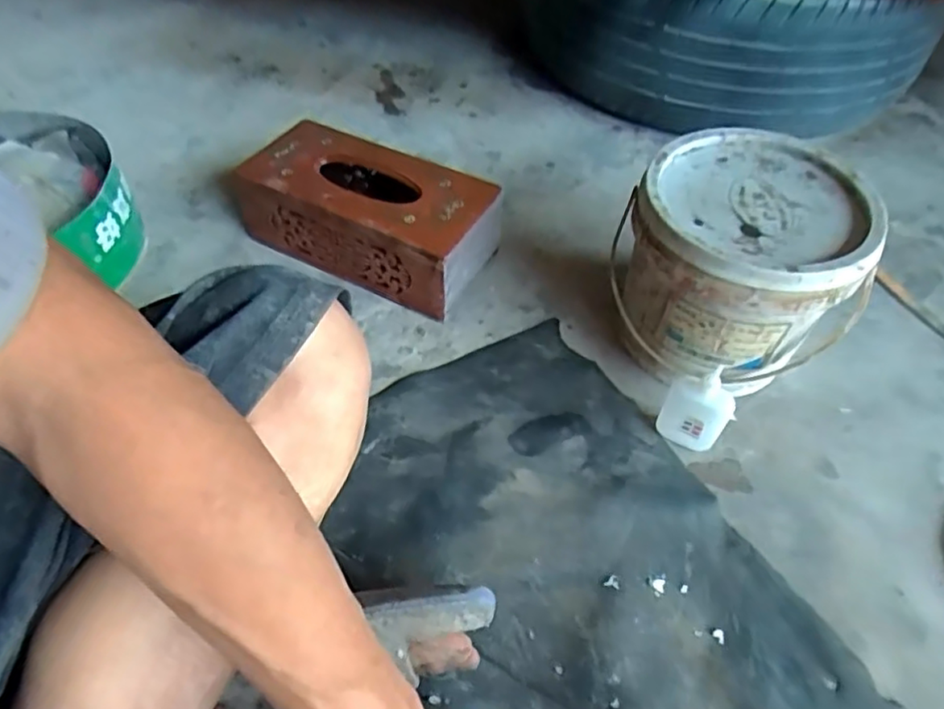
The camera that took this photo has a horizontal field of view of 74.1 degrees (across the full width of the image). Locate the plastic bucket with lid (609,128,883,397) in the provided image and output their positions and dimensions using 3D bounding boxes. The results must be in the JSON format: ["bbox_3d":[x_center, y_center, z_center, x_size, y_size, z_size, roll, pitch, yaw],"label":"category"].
[{"bbox_3d":[0.233,-0.077,0.580,0.180,0.181,0.180,1,52,-1],"label":"plastic bucket with lid"}]

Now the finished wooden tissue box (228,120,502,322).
[{"bbox_3d":[-0.114,-0.153,0.681,0.272,0.101,0.123,24,56,16],"label":"finished wooden tissue box"}]

